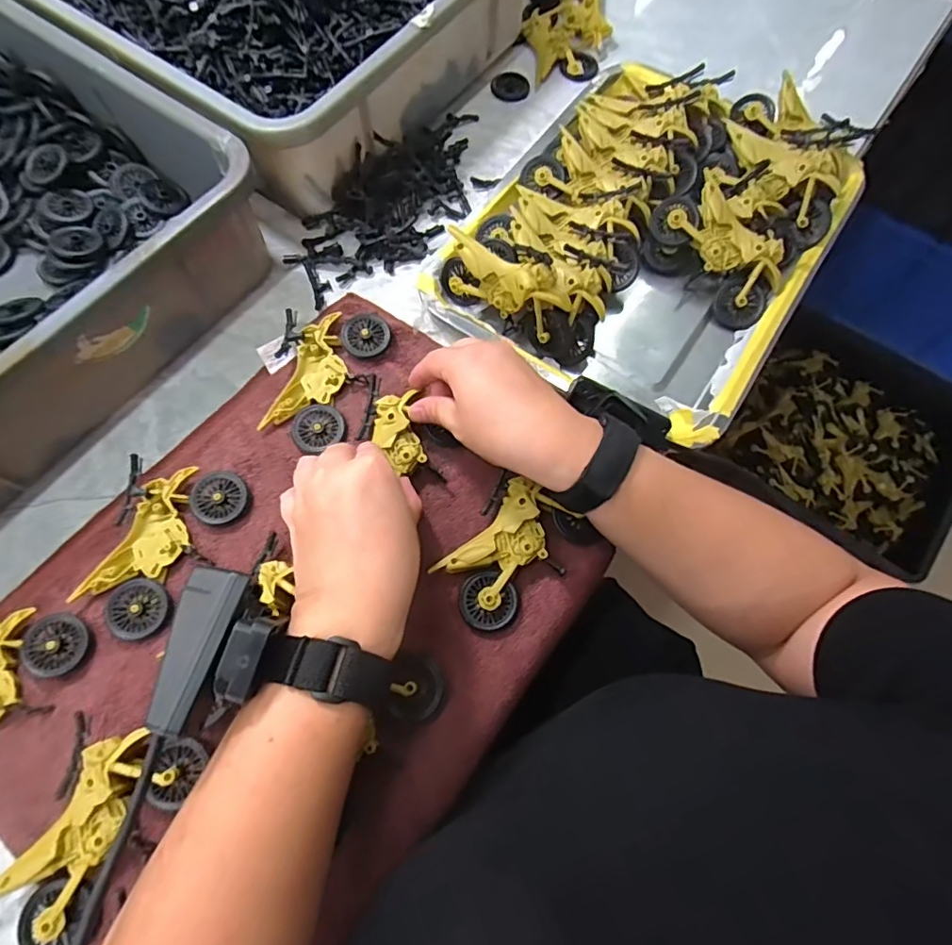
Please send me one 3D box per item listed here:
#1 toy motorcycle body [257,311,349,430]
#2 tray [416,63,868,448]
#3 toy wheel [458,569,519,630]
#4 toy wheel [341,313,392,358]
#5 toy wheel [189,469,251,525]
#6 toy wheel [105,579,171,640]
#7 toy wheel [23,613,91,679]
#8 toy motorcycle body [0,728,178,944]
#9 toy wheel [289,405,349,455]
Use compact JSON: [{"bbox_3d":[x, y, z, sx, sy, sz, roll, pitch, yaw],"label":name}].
[{"bbox_3d":[-0.121,-0.075,0.405,0.044,0.011,0.099,14,70,4],"label":"toy motorcycle body"},{"bbox_3d":[0.150,-0.209,0.437,0.253,0.059,0.345,33,72,11],"label":"tray"},{"bbox_3d":[0.008,0.081,0.346,0.037,0.011,0.036,0,69,-1],"label":"toy wheel"},{"bbox_3d":[-0.086,-0.107,0.417,0.034,0.011,0.035,0,69,-1],"label":"toy wheel"},{"bbox_3d":[-0.176,0.017,0.370,0.039,0.008,0.036,0,69,-1],"label":"toy wheel"},{"bbox_3d":[-0.217,0.086,0.341,0.035,0.005,0.035,0,69,-1],"label":"toy wheel"},{"bbox_3d":[-0.260,0.106,0.332,0.035,0.005,0.035,0,69,-1],"label":"toy wheel"},{"bbox_3d":[-0.211,0.192,0.295,0.046,0.020,0.097,33,72,11],"label":"toy motorcycle body"},{"bbox_3d":[-0.118,-0.035,0.399,0.039,0.004,0.036,0,69,-1],"label":"toy wheel"}]

